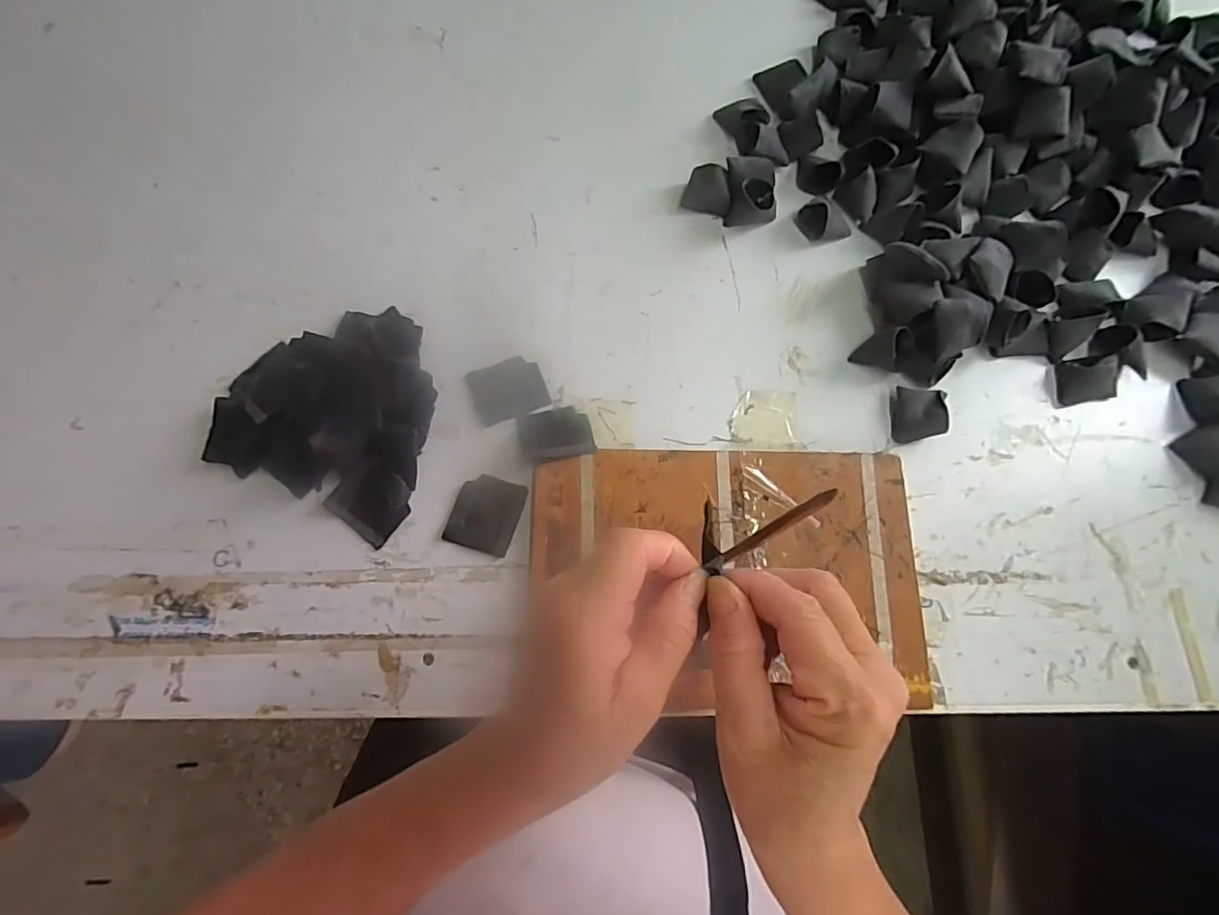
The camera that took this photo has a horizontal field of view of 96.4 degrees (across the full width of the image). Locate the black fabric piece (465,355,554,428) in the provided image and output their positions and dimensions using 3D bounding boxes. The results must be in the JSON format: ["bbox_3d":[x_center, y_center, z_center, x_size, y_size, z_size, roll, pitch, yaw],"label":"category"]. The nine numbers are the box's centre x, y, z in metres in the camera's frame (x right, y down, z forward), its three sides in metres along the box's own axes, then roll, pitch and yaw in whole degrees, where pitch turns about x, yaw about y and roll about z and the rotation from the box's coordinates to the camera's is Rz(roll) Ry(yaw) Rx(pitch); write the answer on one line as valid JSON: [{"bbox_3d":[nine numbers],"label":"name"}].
[{"bbox_3d":[-0.079,-0.054,0.427,0.056,0.004,0.048,-21,77,-6],"label":"black fabric piece"}]

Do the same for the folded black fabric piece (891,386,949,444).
[{"bbox_3d":[0.241,-0.033,0.423,0.035,0.022,0.044,9,75,1],"label":"folded black fabric piece"}]

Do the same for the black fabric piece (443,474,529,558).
[{"bbox_3d":[-0.091,0.041,0.401,0.048,0.004,0.053,18,75,4],"label":"black fabric piece"}]

